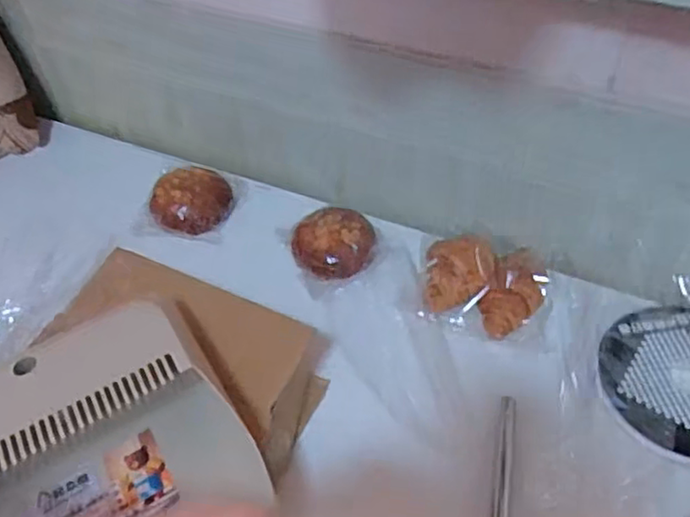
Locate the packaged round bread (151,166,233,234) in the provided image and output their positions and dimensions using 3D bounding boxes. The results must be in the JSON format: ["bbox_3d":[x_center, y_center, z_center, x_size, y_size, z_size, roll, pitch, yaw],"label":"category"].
[{"bbox_3d":[-0.206,-0.079,0.863,0.089,0.045,0.095,-2,50,2],"label":"packaged round bread"}]

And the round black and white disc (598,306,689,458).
[{"bbox_3d":[0.357,0.124,0.670,0.175,0.013,0.163,-2,50,2],"label":"round black and white disc"}]

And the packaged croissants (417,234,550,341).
[{"bbox_3d":[0.159,0.022,0.749,0.145,0.042,0.122,13,52,14],"label":"packaged croissants"}]

